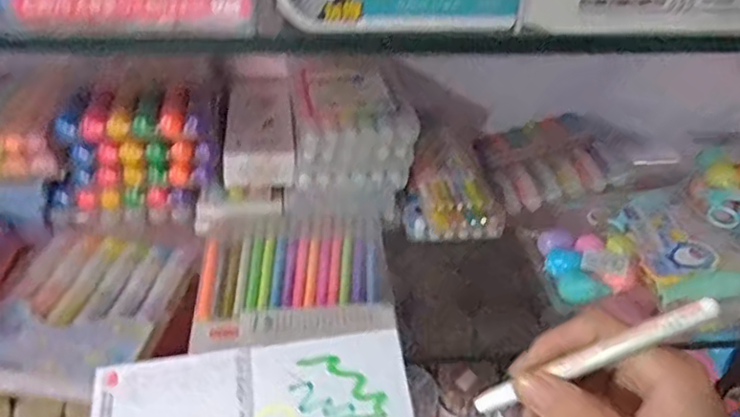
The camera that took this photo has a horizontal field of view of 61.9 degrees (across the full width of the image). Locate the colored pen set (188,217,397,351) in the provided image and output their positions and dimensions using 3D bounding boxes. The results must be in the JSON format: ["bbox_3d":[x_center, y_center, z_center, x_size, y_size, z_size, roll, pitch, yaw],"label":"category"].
[{"bbox_3d":[-0.057,0.053,0.479,0.142,0.022,0.141,-2,36,-7],"label":"colored pen set"}]

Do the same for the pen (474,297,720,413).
[{"bbox_3d":[0.095,0.066,0.268,0.112,0.009,0.010,-31,30,20],"label":"pen"}]

